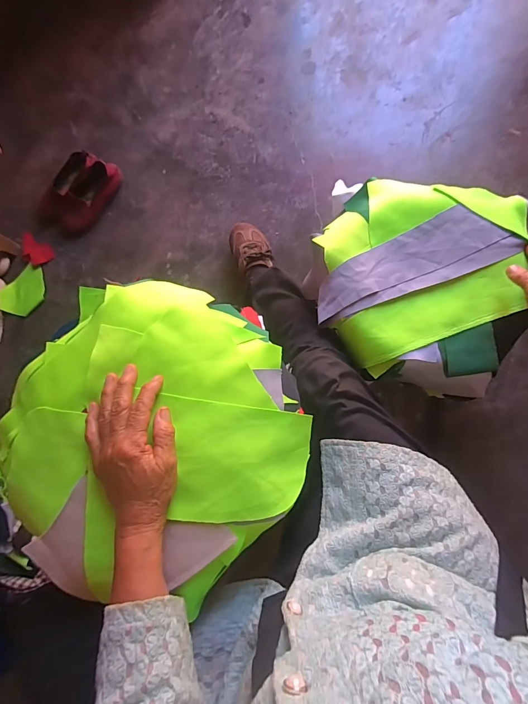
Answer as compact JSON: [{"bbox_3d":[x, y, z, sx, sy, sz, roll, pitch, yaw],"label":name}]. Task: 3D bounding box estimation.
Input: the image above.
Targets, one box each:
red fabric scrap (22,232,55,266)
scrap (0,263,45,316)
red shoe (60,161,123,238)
[{"bbox_3d":[-0.654,-0.288,1.002,0.115,0.015,0.074,30,89,4],"label":"red fabric scrap"},{"bbox_3d":[-0.679,-0.173,0.989,0.103,0.026,0.149,39,88,9],"label":"scrap"},{"bbox_3d":[-0.480,-0.421,0.956,0.087,0.059,0.225,31,87,9],"label":"red shoe"}]

